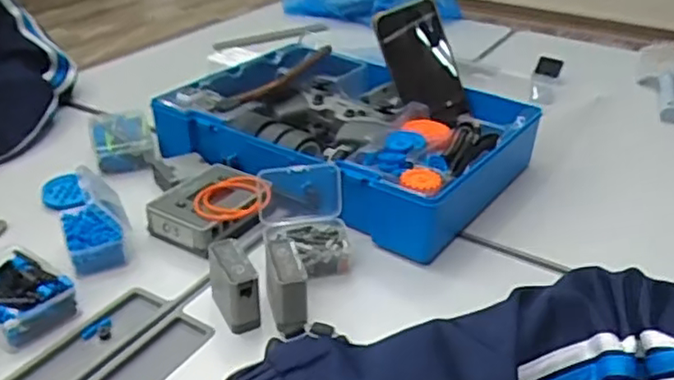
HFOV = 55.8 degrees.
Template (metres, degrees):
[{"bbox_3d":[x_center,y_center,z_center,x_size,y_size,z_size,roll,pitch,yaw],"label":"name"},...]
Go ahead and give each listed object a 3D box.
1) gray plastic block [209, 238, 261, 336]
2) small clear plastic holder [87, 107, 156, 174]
[{"bbox_3d":[-0.083,0.075,0.505,0.023,0.051,0.059,-14,35,-24],"label":"gray plastic block"},{"bbox_3d":[-0.246,-0.058,0.730,0.065,0.037,0.088,-9,34,-17],"label":"small clear plastic holder"}]

